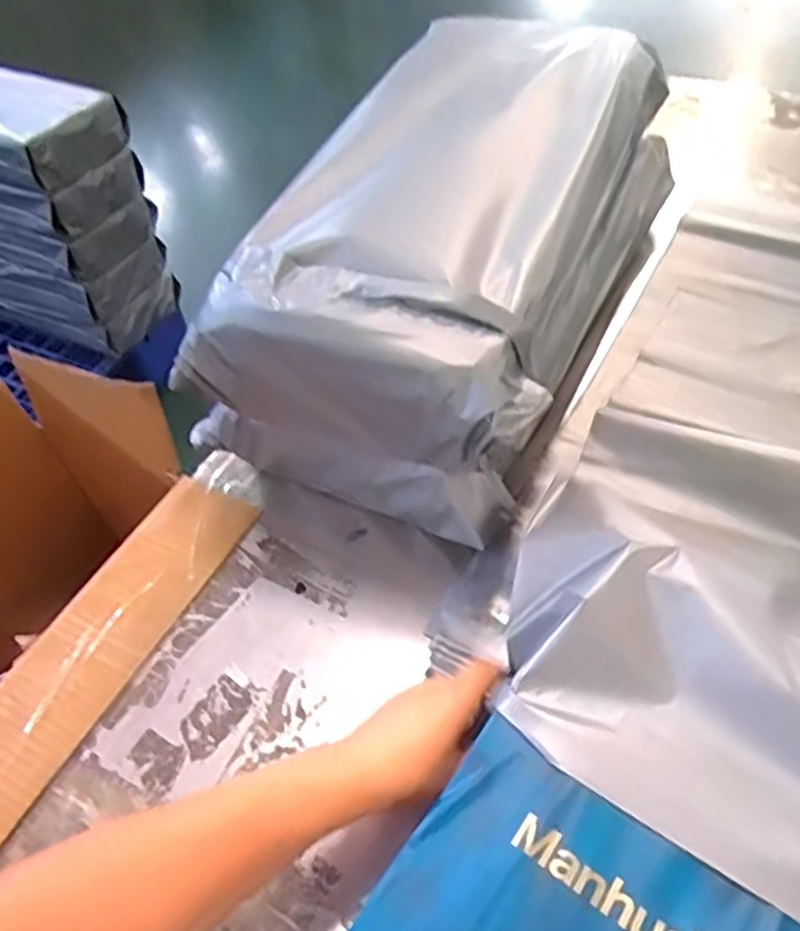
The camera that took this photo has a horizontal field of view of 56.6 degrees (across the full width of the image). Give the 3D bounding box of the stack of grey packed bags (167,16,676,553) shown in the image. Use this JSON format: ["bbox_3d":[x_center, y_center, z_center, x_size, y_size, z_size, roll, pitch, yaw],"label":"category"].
[{"bbox_3d":[0.068,-0.212,0.723,0.278,0.226,0.568,17,54,19],"label":"stack of grey packed bags"}]

